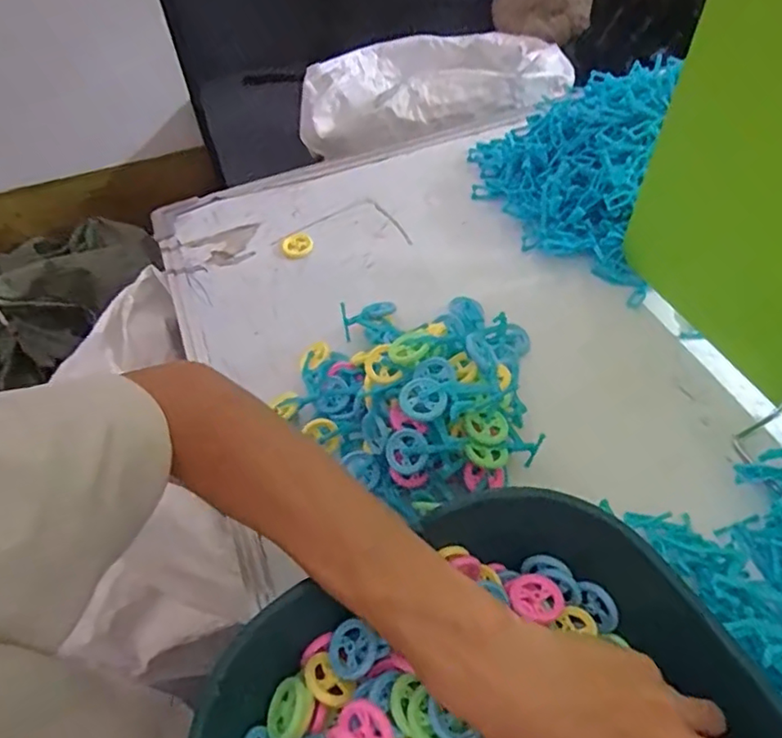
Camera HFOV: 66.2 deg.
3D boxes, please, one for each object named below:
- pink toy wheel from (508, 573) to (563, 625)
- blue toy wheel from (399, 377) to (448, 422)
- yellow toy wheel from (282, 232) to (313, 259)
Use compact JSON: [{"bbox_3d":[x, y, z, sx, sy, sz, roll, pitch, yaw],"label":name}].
[{"bbox_3d":[0.082,0.129,0.341,0.029,0.005,0.025,14,55,14],"label":"pink toy wheel"},{"bbox_3d":[0.020,0.019,0.380,0.028,0.008,0.030,-2,52,3],"label":"blue toy wheel"},{"bbox_3d":[-0.091,-0.120,0.584,0.029,0.011,0.023,-19,54,-8],"label":"yellow toy wheel"}]

